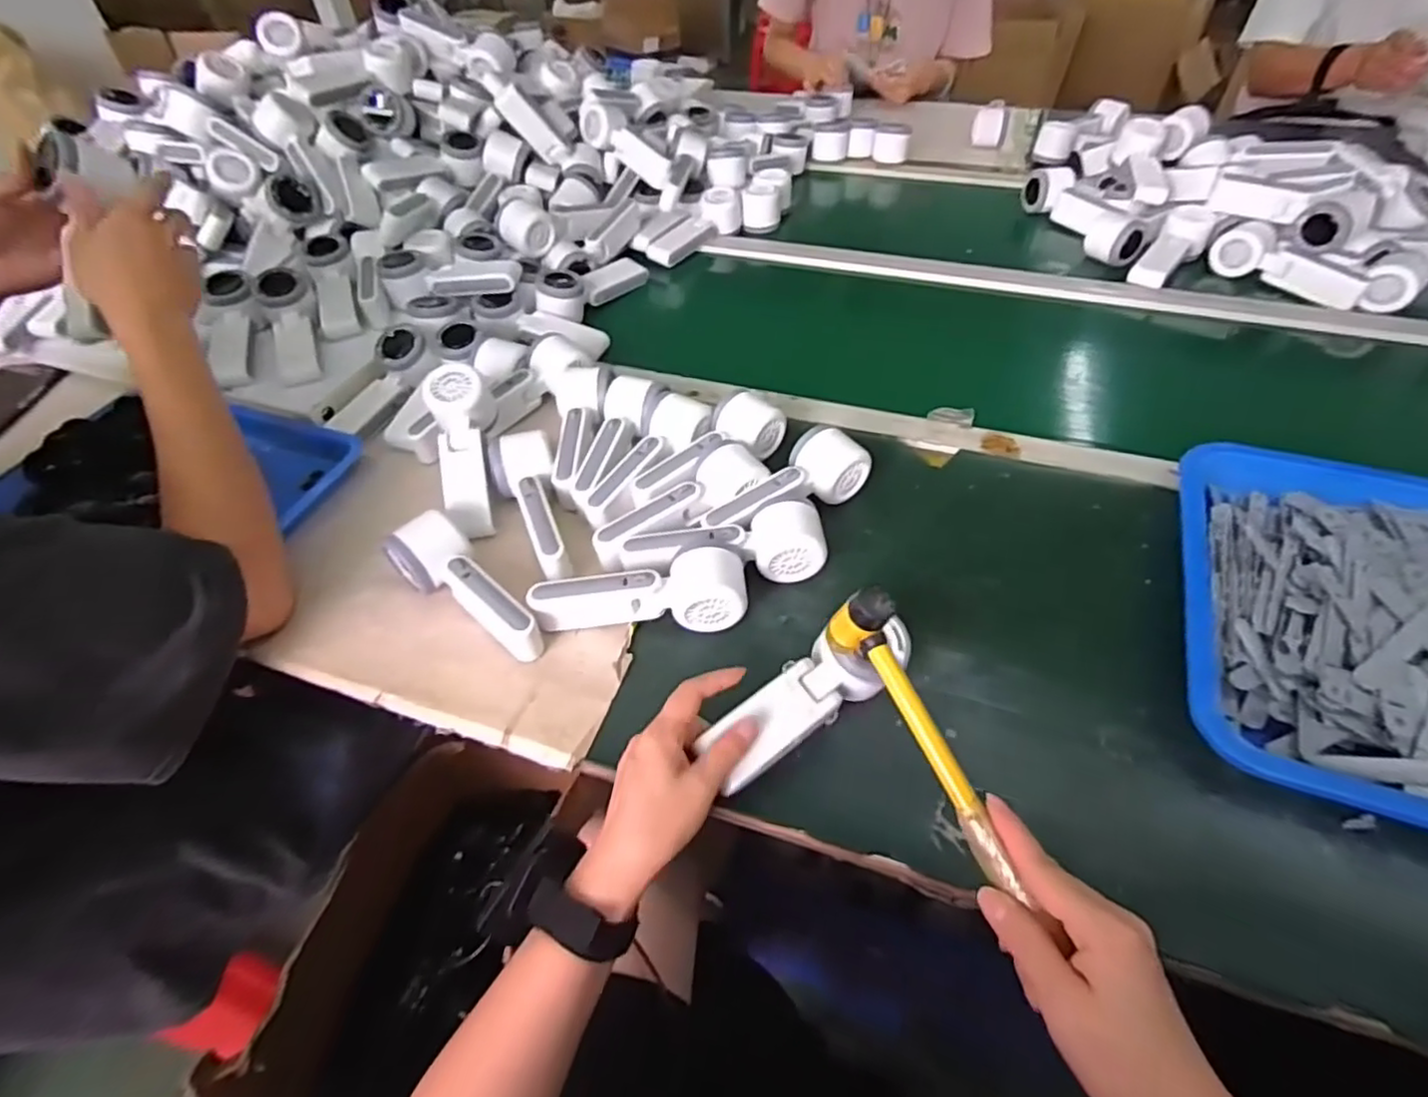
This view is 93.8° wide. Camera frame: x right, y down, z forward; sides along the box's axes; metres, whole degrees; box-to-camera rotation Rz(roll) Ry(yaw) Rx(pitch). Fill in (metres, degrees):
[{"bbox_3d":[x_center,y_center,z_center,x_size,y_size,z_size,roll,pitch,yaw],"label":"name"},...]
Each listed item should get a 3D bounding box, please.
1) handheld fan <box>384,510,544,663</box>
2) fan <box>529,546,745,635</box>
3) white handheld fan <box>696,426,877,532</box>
[{"bbox_3d":[-0.199,0.037,0.528,0.060,0.057,0.149,-33,55,-24],"label":"handheld fan"},{"bbox_3d":[-0.059,0.037,0.529,0.166,0.053,0.059,-5,48,-1],"label":"fan"},{"bbox_3d":[0.060,-0.058,0.594,0.164,0.045,0.058,-25,52,-18],"label":"white handheld fan"}]

